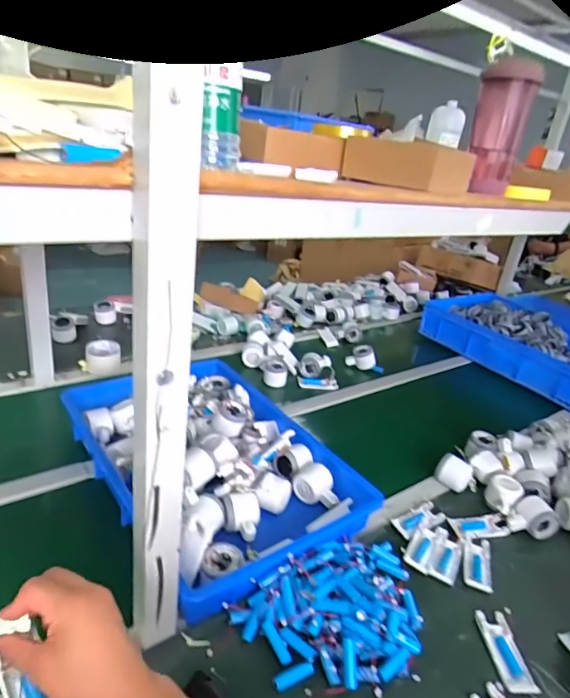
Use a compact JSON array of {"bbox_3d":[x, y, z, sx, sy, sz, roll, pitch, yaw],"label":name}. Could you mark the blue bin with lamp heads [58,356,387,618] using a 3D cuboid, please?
[{"bbox_3d":[-0.143,0.177,0.870,0.366,0.103,0.570,-13,32,-36],"label":"blue bin with lamp heads"}]

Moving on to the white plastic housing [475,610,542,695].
[{"bbox_3d":[0.286,0.391,0.609,0.042,0.012,0.103,4,26,-7],"label":"white plastic housing"}]

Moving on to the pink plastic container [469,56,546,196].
[{"bbox_3d":[0.352,-0.364,0.776,0.083,0.190,0.100,15,27,15],"label":"pink plastic container"}]

